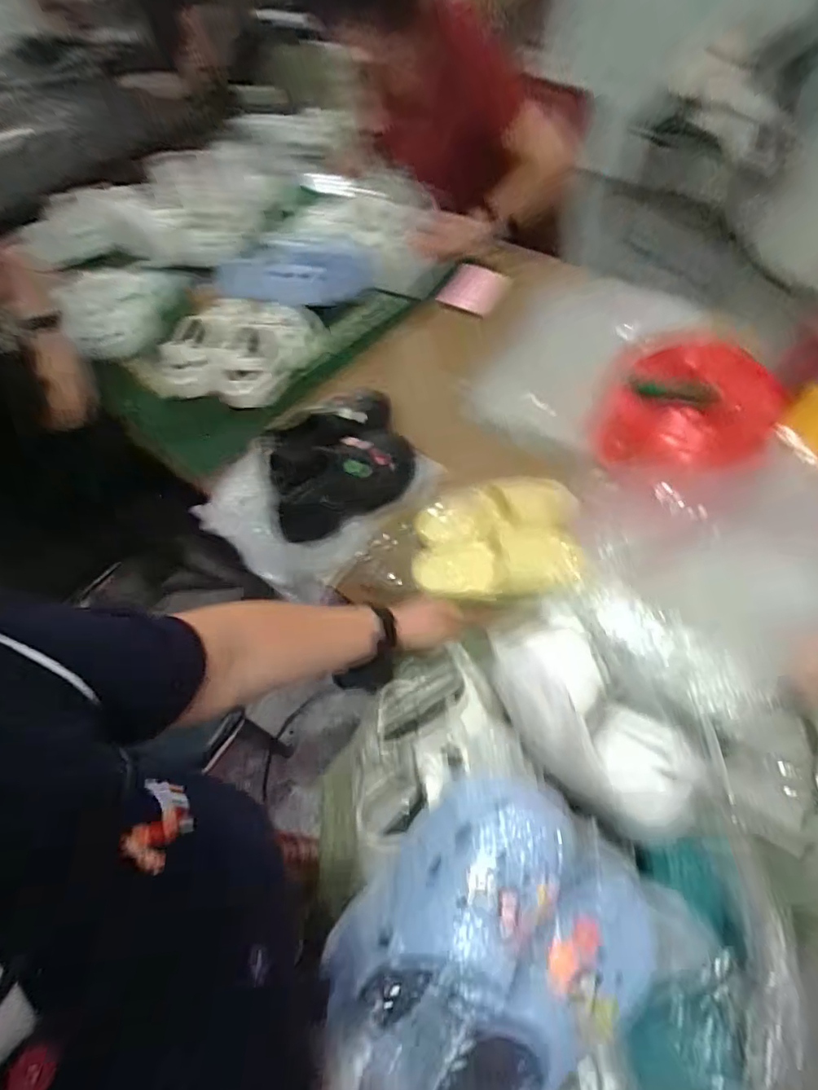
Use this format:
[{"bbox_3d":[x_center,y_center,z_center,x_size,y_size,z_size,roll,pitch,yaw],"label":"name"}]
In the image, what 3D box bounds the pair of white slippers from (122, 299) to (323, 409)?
[{"bbox_3d":[-0.388,-0.427,1.156,0.360,0.117,0.256,4,57,6],"label":"pair of white slippers"}]

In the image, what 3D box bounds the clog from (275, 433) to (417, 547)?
[{"bbox_3d":[-0.119,-0.104,0.937,0.255,0.083,0.112,-35,60,0],"label":"clog"}]

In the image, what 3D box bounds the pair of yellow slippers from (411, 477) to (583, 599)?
[{"bbox_3d":[0.138,-0.025,0.875,0.257,0.077,0.211,0,57,4],"label":"pair of yellow slippers"}]

